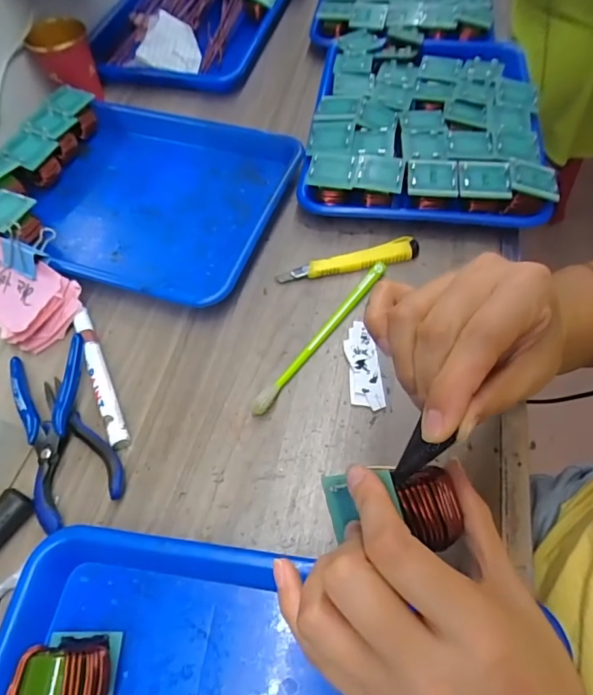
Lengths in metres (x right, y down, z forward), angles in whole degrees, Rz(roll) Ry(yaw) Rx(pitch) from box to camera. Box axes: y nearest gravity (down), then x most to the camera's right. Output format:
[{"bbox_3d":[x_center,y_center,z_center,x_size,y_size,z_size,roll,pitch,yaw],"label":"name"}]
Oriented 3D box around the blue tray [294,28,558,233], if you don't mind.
[{"bbox_3d":[0.140,-0.261,0.524,0.239,0.048,0.325,5,59,6],"label":"blue tray"}]

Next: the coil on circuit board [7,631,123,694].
[{"bbox_3d":[-0.129,0.189,0.264,0.046,0.047,0.046,-1,58,2],"label":"coil on circuit board"}]

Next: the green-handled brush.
[{"bbox_3d":[0.024,-0.013,0.403,0.013,0.014,0.184,32,65,20],"label":"green-handled brush"}]

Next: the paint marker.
[{"bbox_3d":[-0.166,0.022,0.392,0.015,0.015,0.138,-25,60,-12],"label":"paint marker"}]

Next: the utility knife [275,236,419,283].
[{"bbox_3d":[0.051,-0.081,0.448,0.138,0.015,0.023,-15,59,-6],"label":"utility knife"}]

